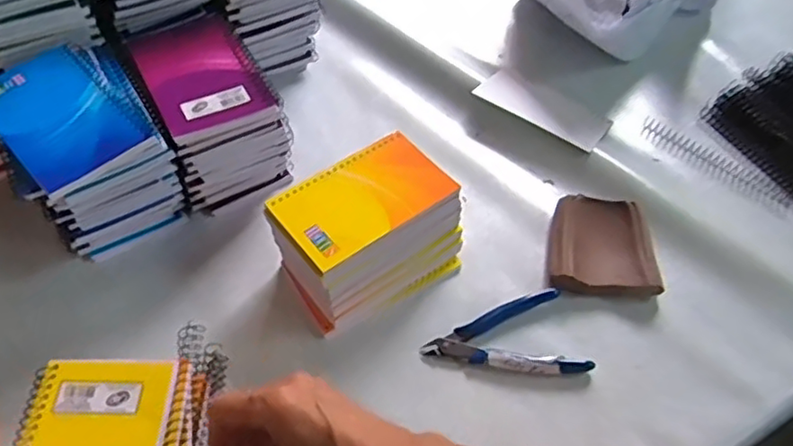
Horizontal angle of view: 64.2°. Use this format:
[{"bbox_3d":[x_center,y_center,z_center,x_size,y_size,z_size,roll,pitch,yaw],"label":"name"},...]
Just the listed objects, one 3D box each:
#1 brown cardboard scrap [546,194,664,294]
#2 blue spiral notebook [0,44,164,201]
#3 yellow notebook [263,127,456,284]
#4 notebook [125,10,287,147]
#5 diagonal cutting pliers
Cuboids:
[{"bbox_3d":[0.174,0.020,0.533,0.087,0.019,0.090,9,53,4],"label":"brown cardboard scrap"},{"bbox_3d":[-0.242,-0.077,0.459,0.083,0.017,0.125,-37,63,-26],"label":"blue spiral notebook"},{"bbox_3d":[-0.025,-0.018,0.480,0.130,0.010,0.083,-32,61,-24],"label":"yellow notebook"},{"bbox_3d":[-0.161,-0.127,0.517,0.088,0.019,0.153,-21,57,-17],"label":"notebook"},{"bbox_3d":[0.080,0.090,0.483,0.118,0.010,0.071,-9,54,-9],"label":"diagonal cutting pliers"}]

